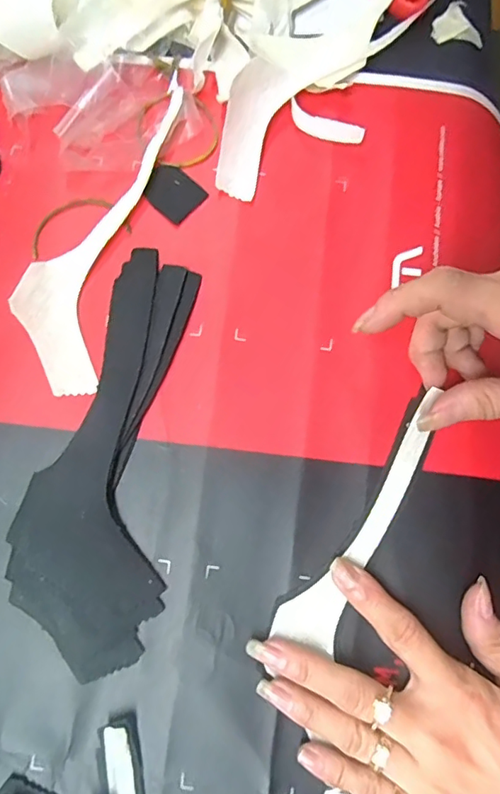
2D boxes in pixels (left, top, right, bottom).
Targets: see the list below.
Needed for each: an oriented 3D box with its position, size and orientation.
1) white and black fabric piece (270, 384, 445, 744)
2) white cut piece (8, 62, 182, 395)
[{"bbox_3d":[0.060,0.061,0.267,0.030,0.007,0.142,32,82,4],"label":"white and black fabric piece"},{"bbox_3d":[-0.086,-0.094,0.289,0.051,0.010,0.185,14,80,1],"label":"white cut piece"}]

